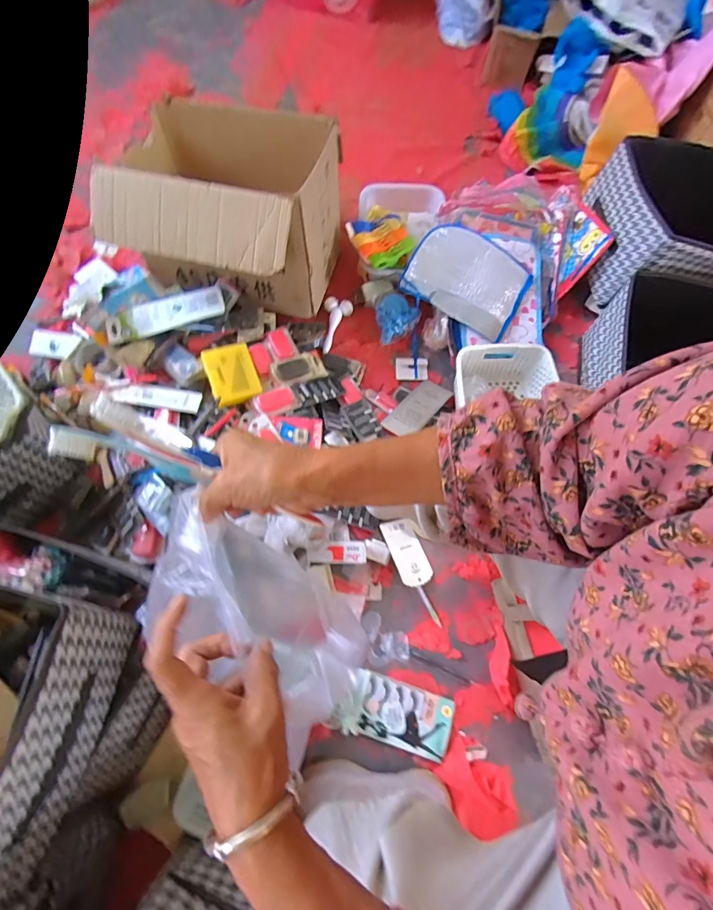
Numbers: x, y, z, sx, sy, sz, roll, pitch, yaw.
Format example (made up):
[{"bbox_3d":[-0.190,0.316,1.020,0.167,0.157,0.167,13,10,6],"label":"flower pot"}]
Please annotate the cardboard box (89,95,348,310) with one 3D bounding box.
[{"bbox_3d":[-0.265,-0.499,0.834,0.402,0.253,0.348,12,71,5],"label":"cardboard box"}]

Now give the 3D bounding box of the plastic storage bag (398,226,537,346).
[{"bbox_3d":[0.249,-0.397,0.896,0.256,0.027,0.205,31,82,-1],"label":"plastic storage bag"}]

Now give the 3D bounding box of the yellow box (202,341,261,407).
[{"bbox_3d":[-0.247,-0.162,0.798,0.092,0.031,0.123,-21,72,-7],"label":"yellow box"}]

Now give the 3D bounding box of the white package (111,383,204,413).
[{"bbox_3d":[-0.402,-0.119,0.802,0.178,0.010,0.047,8,71,3],"label":"white package"}]

